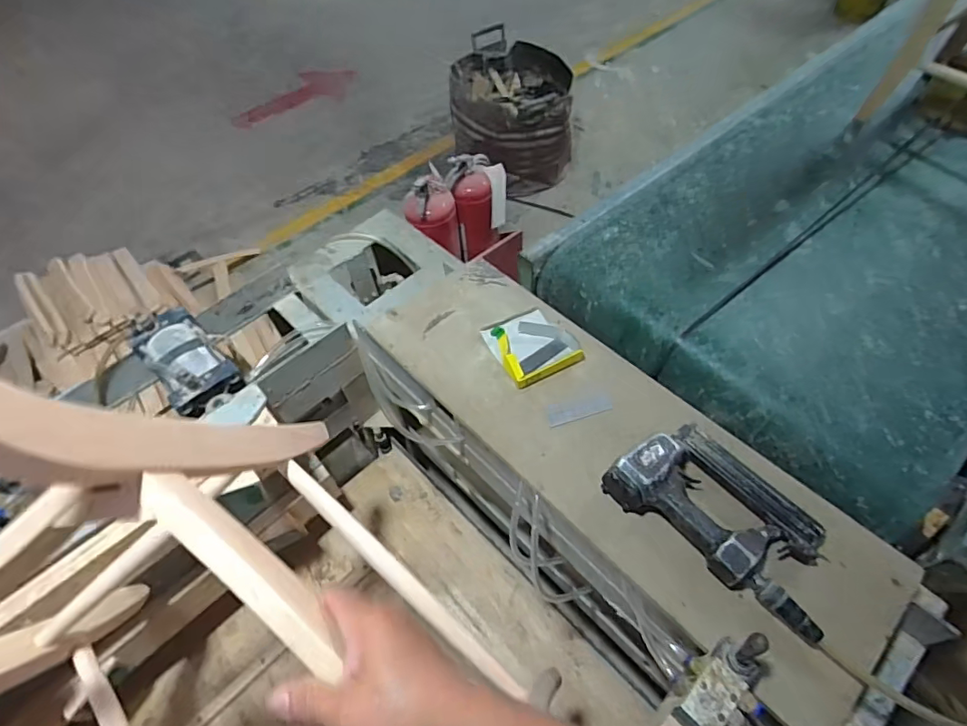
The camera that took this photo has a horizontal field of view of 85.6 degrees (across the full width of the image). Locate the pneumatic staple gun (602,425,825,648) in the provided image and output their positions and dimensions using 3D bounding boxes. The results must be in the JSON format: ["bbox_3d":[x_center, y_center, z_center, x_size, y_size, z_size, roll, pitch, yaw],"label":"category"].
[{"bbox_3d":[0.313,0.182,0.663,0.273,0.060,0.156,35,63,26],"label":"pneumatic staple gun"}]

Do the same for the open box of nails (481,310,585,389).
[{"bbox_3d":[0.085,-0.031,0.867,0.126,0.032,0.125,-24,55,-14],"label":"open box of nails"}]

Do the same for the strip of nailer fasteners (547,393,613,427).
[{"bbox_3d":[0.148,0.070,0.803,0.097,0.004,0.037,-16,53,4],"label":"strip of nailer fasteners"}]

